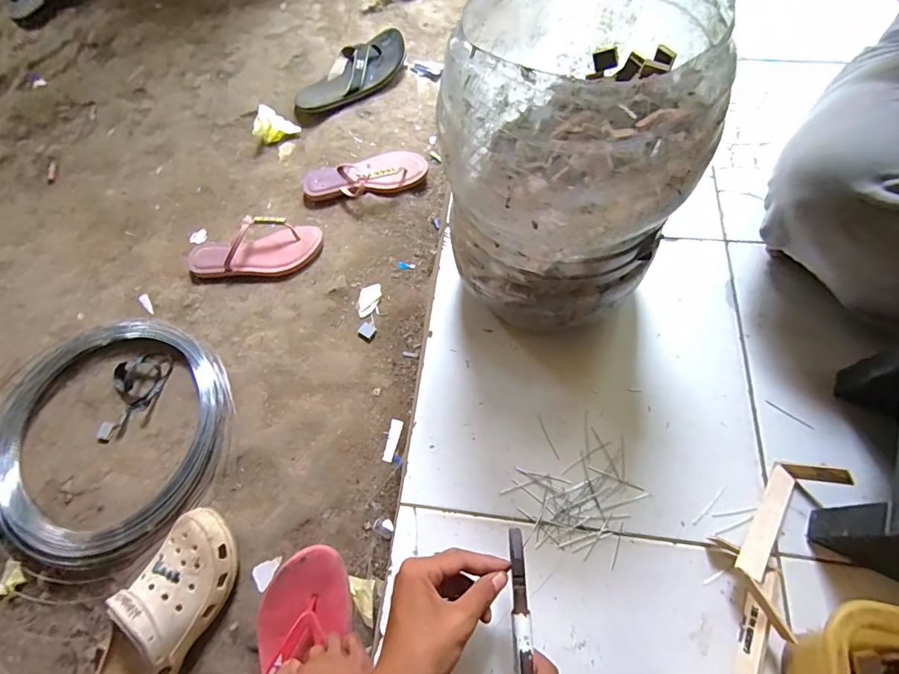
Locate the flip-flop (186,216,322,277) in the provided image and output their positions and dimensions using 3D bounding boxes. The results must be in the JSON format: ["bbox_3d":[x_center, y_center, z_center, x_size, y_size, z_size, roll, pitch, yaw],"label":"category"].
[{"bbox_3d":[-0.339,-0.154,0.754,0.230,0.054,0.079,-4,65,2],"label":"flip-flop"}]

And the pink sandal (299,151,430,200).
[{"bbox_3d":[-0.156,-0.294,0.805,0.230,0.041,0.090,-11,65,-1],"label":"pink sandal"}]

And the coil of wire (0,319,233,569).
[{"bbox_3d":[-0.504,0.139,0.646,0.356,0.042,0.351,-1,68,2],"label":"coil of wire"}]

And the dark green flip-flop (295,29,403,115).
[{"bbox_3d":[-0.200,-0.544,0.913,0.258,0.042,0.109,-37,72,-12],"label":"dark green flip-flop"}]

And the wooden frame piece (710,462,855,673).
[{"bbox_3d":[0.301,0.238,0.432,0.076,0.038,0.271,28,70,16],"label":"wooden frame piece"}]

